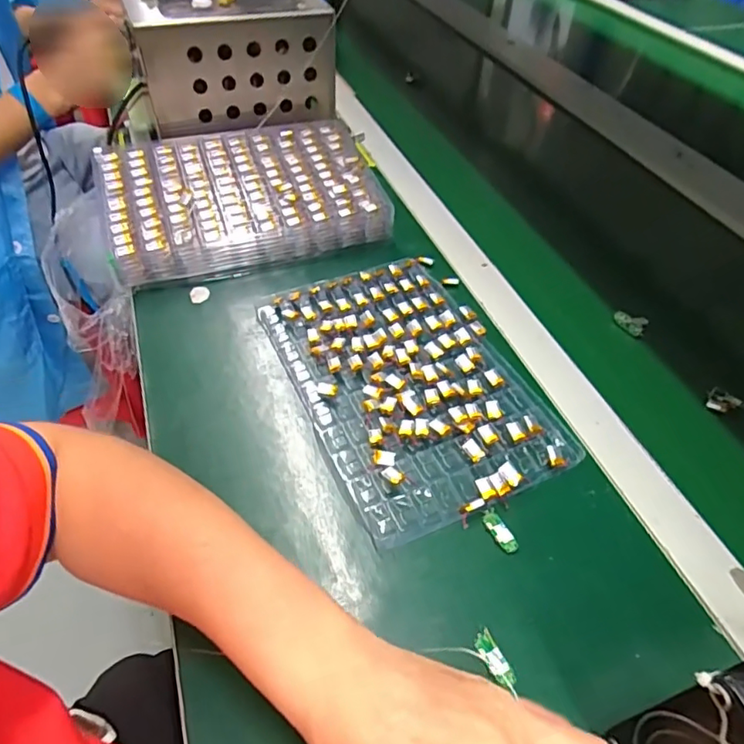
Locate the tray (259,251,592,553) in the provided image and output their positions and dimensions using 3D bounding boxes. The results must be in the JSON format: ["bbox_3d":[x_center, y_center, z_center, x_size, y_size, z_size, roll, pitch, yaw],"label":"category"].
[{"bbox_3d":[0.027,0.000,0.446,0.167,0.014,0.249,-18,52,-19],"label":"tray"}]

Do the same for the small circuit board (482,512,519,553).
[{"bbox_3d":[0.084,0.104,0.360,0.012,0.004,0.027,-25,54,-23],"label":"small circuit board"}]

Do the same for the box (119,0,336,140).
[{"bbox_3d":[-0.156,-0.357,0.620,0.203,0.112,0.127,-17,51,-18],"label":"box"}]

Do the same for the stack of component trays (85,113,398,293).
[{"bbox_3d":[-0.132,-0.180,0.569,0.268,0.058,0.172,-14,50,-15],"label":"stack of component trays"}]

